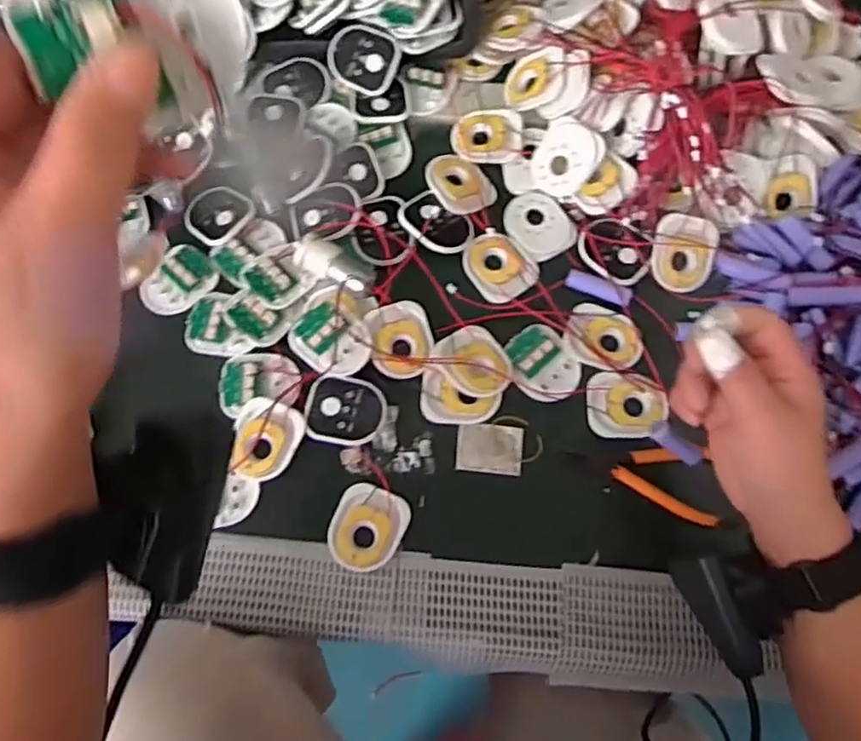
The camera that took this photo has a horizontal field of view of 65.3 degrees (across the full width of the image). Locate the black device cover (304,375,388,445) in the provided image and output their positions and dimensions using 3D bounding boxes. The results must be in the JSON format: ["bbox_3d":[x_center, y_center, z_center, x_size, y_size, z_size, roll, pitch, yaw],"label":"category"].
[{"bbox_3d":[-0.062,0.029,0.493,0.057,0.006,0.046,8,68,4],"label":"black device cover"}]

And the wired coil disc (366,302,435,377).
[{"bbox_3d":[-0.023,-0.025,0.512,0.046,0.009,0.057,-12,68,-4],"label":"wired coil disc"}]

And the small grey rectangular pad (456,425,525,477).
[{"bbox_3d":[0.044,0.057,0.498,0.048,0.006,0.036,5,68,3],"label":"small grey rectangular pad"}]

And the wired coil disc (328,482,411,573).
[{"bbox_3d":[-0.043,0.111,0.470,0.050,0.010,0.057,18,70,8],"label":"wired coil disc"}]

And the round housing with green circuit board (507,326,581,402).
[{"bbox_3d":[0.085,-0.005,0.512,0.050,0.014,0.059,-35,72,-12],"label":"round housing with green circuit board"}]

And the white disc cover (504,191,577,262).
[{"bbox_3d":[0.091,-0.122,0.550,0.048,0.012,0.058,-39,72,-13],"label":"white disc cover"}]

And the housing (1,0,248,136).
[{"bbox_3d":[-0.079,-0.089,0.182,0.058,0.047,0.013,-10,38,-27],"label":"housing"}]

